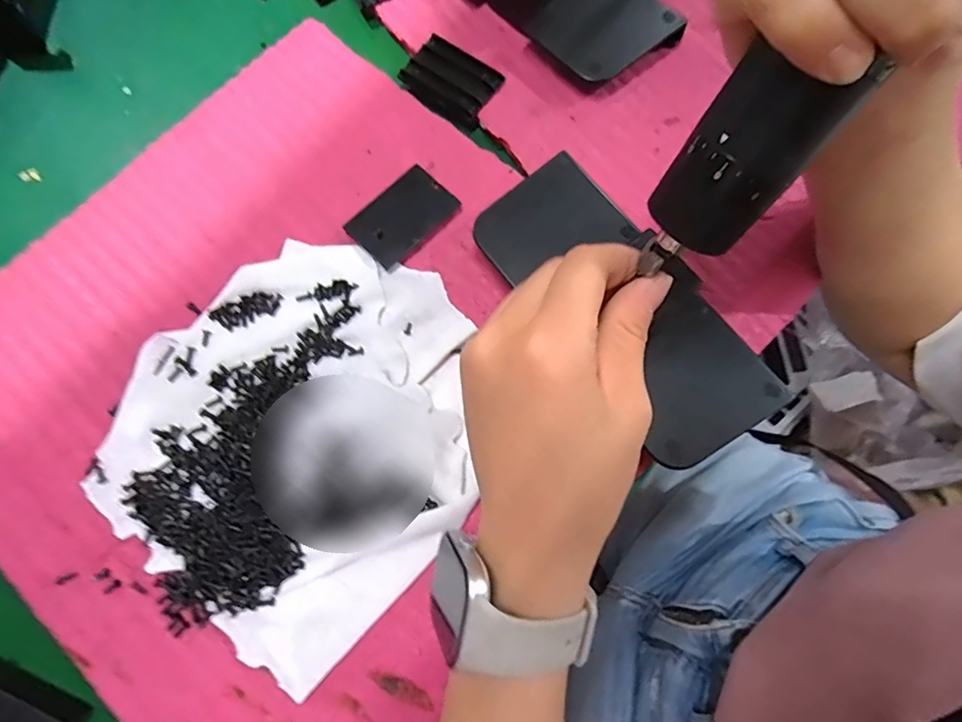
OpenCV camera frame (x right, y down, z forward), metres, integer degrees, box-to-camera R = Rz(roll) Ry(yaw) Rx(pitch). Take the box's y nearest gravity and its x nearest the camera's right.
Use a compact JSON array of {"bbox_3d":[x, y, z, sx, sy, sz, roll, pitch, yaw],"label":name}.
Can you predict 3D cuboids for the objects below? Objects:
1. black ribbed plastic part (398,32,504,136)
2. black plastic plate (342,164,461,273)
[{"bbox_3d":[-0.018,-0.165,0.310,0.053,0.006,0.041,34,77,10],"label":"black ribbed plastic part"},{"bbox_3d":[-0.042,-0.079,0.286,0.036,0.004,0.055,42,79,11],"label":"black plastic plate"}]

